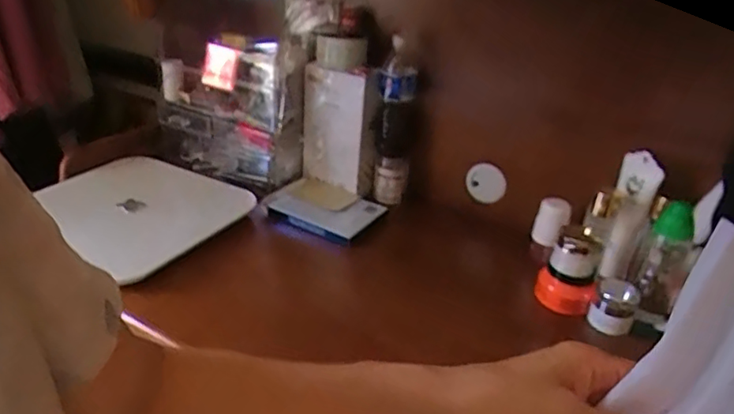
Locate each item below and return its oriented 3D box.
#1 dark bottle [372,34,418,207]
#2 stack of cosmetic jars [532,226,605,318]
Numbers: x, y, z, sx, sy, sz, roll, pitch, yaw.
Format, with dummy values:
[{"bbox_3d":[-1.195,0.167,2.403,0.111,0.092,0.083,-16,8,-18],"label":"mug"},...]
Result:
[{"bbox_3d":[0.055,-0.152,1.065,0.069,0.309,0.085,6,28,2],"label":"dark bottle"},{"bbox_3d":[0.315,0.101,0.896,0.087,0.124,0.082,14,29,17],"label":"stack of cosmetic jars"}]

